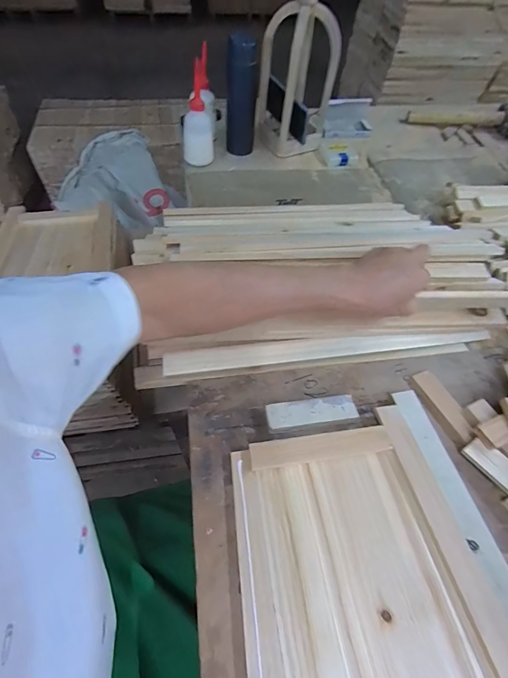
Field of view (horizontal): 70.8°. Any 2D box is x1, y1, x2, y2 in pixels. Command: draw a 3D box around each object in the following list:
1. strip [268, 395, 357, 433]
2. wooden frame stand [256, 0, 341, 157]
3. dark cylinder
[{"bbox_3d":[0.067,0.088,0.423,0.105,0.016,0.032,-8,52,-9],"label":"strip"},{"bbox_3d":[0.095,-0.564,0.758,0.127,0.298,0.131,-26,58,-20],"label":"wooden frame stand"},{"bbox_3d":[-0.026,-0.527,0.781,0.068,0.211,0.065,3,53,0],"label":"dark cylinder"}]

